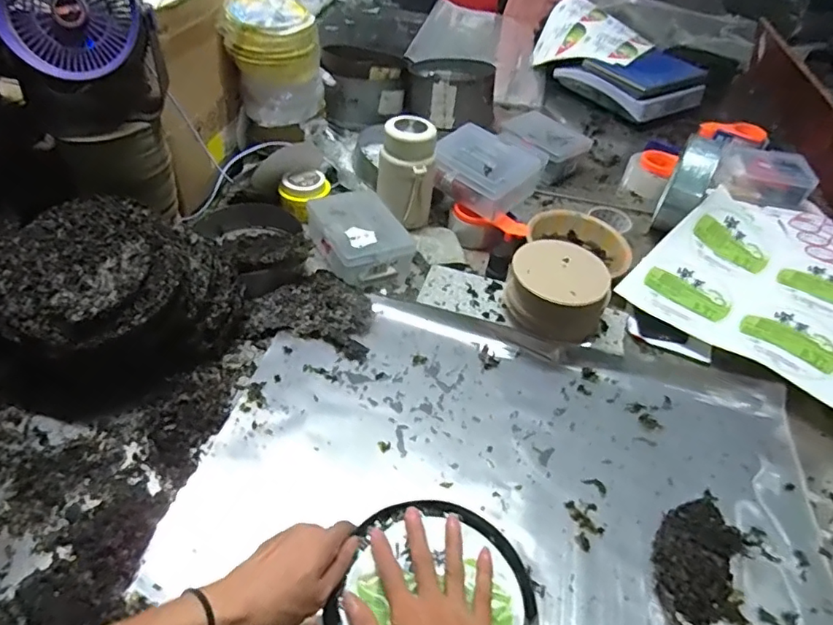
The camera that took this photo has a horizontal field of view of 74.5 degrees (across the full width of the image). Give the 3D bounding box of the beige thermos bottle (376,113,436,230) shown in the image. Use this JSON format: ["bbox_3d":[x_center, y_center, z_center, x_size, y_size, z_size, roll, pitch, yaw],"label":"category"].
[{"bbox_3d":[-0.017,-0.241,0.960,0.099,0.171,0.085,3,44,-4],"label":"beige thermos bottle"}]

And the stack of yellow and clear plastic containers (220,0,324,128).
[{"bbox_3d":[-0.260,-0.468,1.011,0.160,0.202,0.123,-1,44,-8],"label":"stack of yellow and clear plastic containers"}]

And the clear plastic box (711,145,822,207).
[{"bbox_3d":[0.785,-0.312,1.235,0.177,0.067,0.117,11,44,5],"label":"clear plastic box"}]

